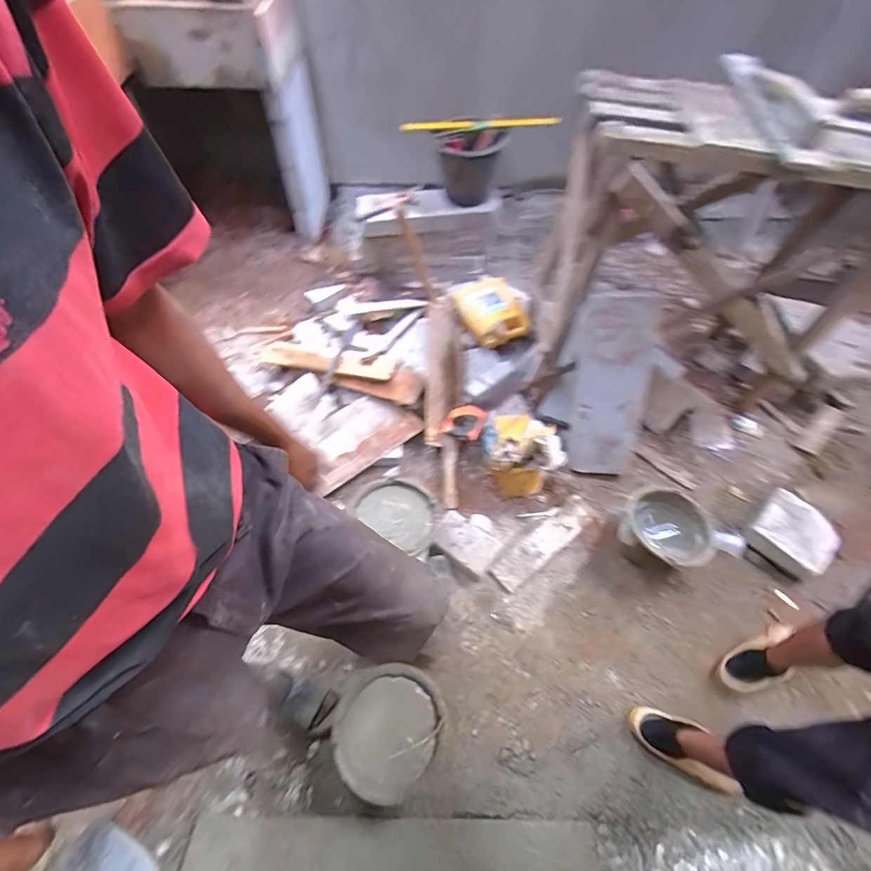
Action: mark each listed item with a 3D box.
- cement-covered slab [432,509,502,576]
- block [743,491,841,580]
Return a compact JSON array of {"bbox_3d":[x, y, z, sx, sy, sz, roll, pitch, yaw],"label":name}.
[{"bbox_3d":[0.098,0.338,1.395,0.194,0.056,0.136,30,55,19],"label":"cement-covered slab"},{"bbox_3d":[1.182,0.326,1.459,0.218,0.118,0.210,37,57,24],"label":"block"}]

